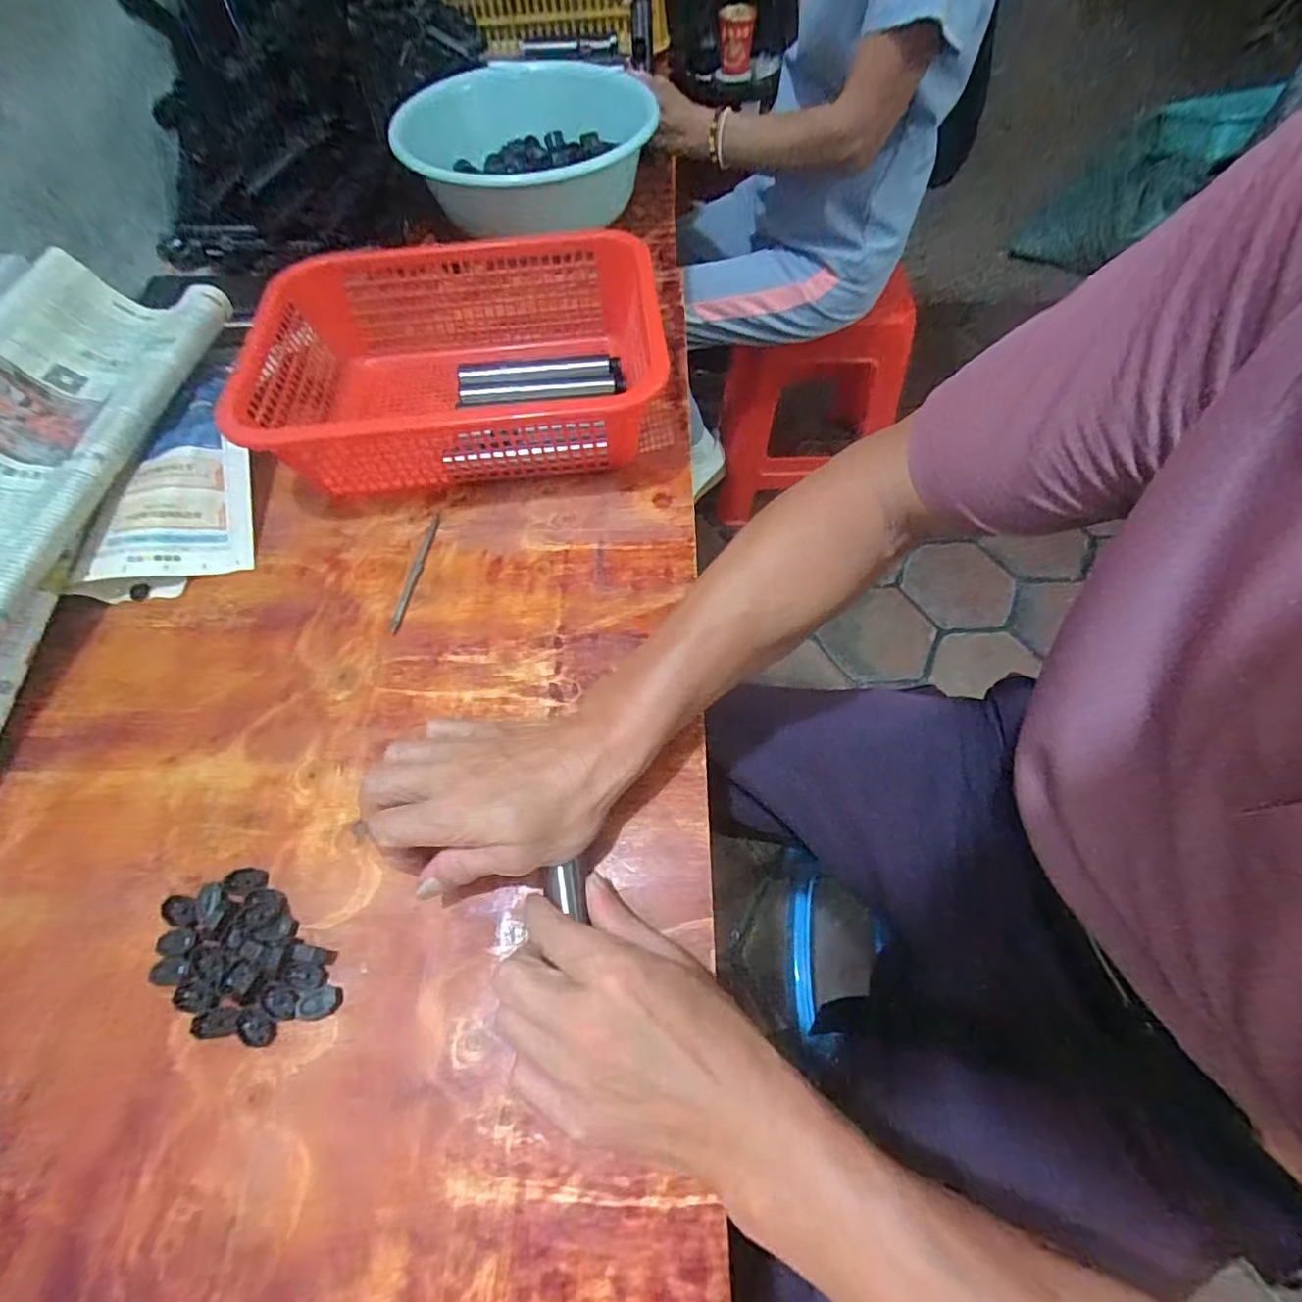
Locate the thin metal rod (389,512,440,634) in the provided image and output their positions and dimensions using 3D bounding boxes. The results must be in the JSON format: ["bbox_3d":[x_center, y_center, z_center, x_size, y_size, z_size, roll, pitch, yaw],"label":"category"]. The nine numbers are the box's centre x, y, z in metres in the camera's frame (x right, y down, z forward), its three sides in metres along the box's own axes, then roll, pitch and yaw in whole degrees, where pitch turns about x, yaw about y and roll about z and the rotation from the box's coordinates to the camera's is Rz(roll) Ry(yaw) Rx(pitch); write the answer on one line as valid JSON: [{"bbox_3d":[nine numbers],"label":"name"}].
[{"bbox_3d":[-0.185,-0.062,0.460,0.009,0.004,0.110,7,60,6],"label":"thin metal rod"}]

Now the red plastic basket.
[{"bbox_3d":[-0.172,-0.246,0.522,0.335,0.101,0.244,-5,60,-1],"label":"red plastic basket"}]

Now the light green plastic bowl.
[{"bbox_3d":[-0.142,-0.599,0.707,0.287,0.098,0.282,4,60,5],"label":"light green plastic bowl"}]

